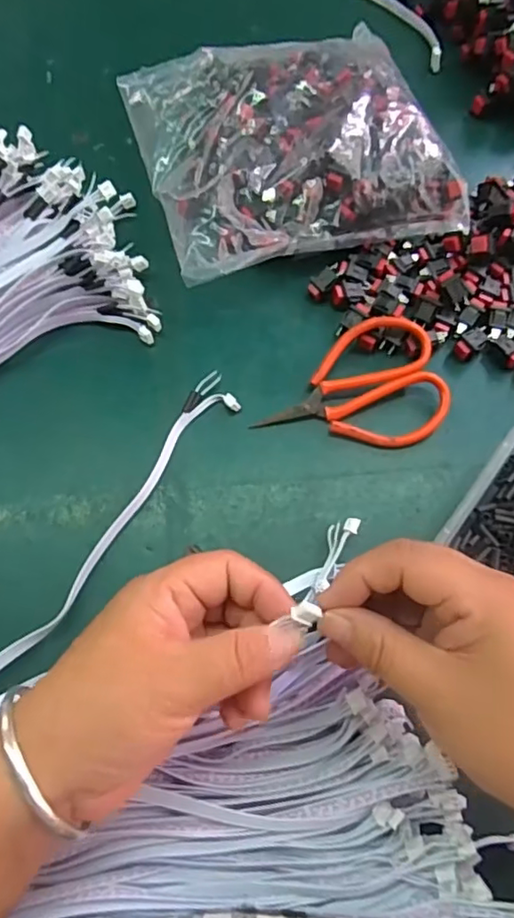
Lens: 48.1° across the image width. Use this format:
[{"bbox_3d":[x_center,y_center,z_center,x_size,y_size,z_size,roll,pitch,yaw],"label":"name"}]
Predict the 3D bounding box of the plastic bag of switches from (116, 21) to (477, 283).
[{"bbox_3d":[0.021,-0.217,0.390,0.194,0.052,0.192,-15,72,-6],"label":"plastic bag of switches"}]

